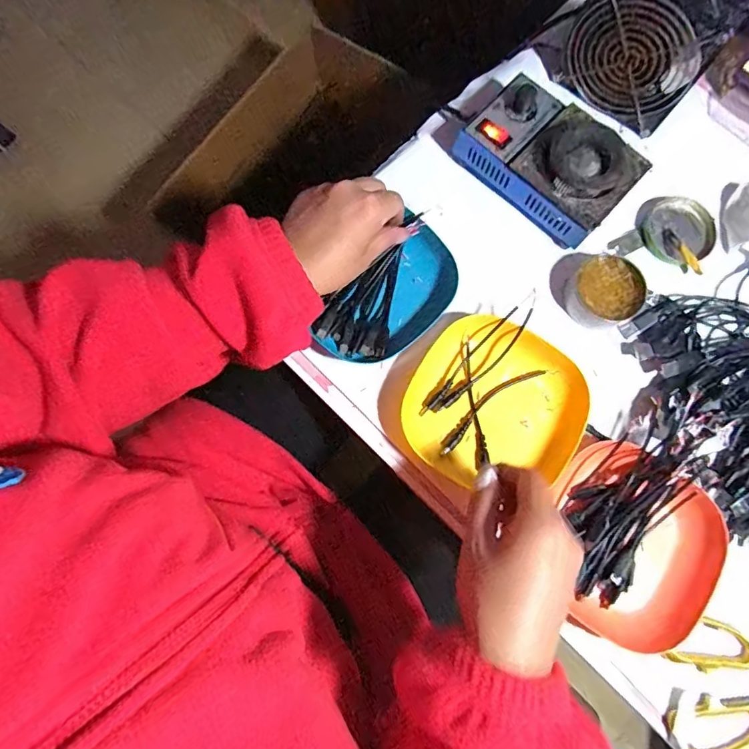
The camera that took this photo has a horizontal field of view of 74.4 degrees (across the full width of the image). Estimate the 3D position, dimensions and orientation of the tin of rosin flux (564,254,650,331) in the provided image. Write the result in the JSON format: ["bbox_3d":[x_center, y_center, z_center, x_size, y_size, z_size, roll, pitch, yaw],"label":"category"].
[{"bbox_3d":[0.210,-0.075,0.443,0.063,0.026,0.058,0,78,-1],"label":"tin of rosin flux"}]

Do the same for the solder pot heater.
[{"bbox_3d":[0.159,-0.196,0.451,0.147,0.062,0.091,40,80,7],"label":"solder pot heater"}]

